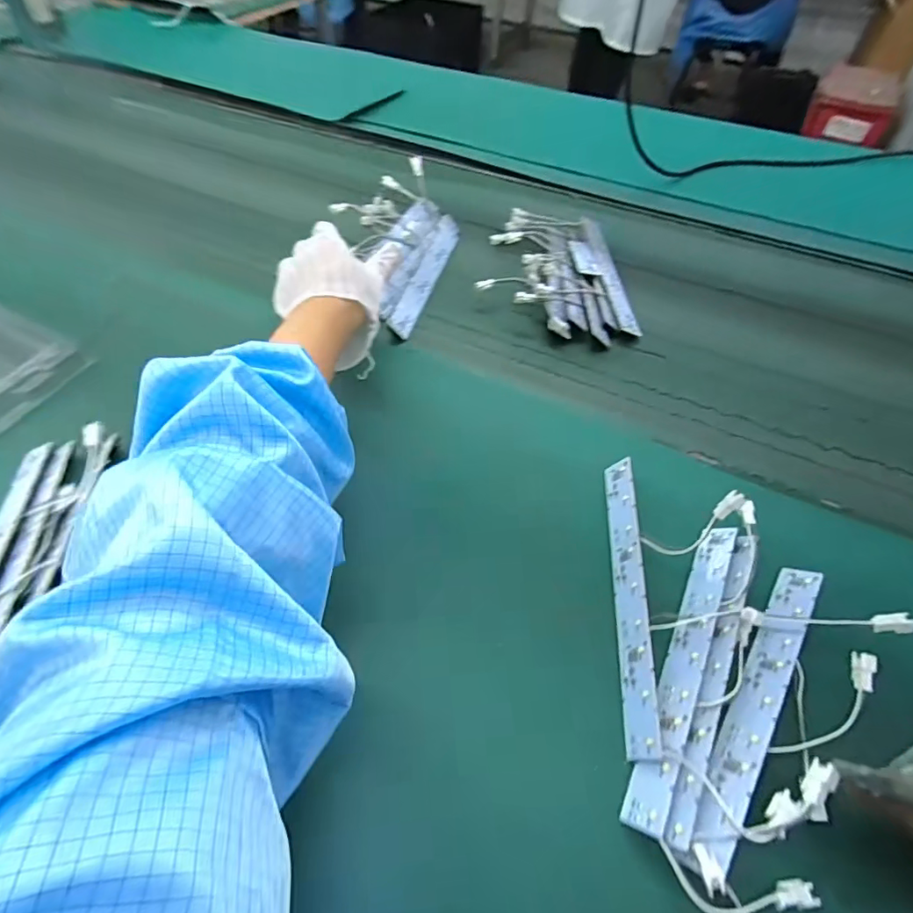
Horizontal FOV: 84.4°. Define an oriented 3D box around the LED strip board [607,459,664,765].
[{"bbox_3d":[0.114,0.087,0.332,0.004,0.025,0.193,26,51,-26],"label":"LED strip board"}]

